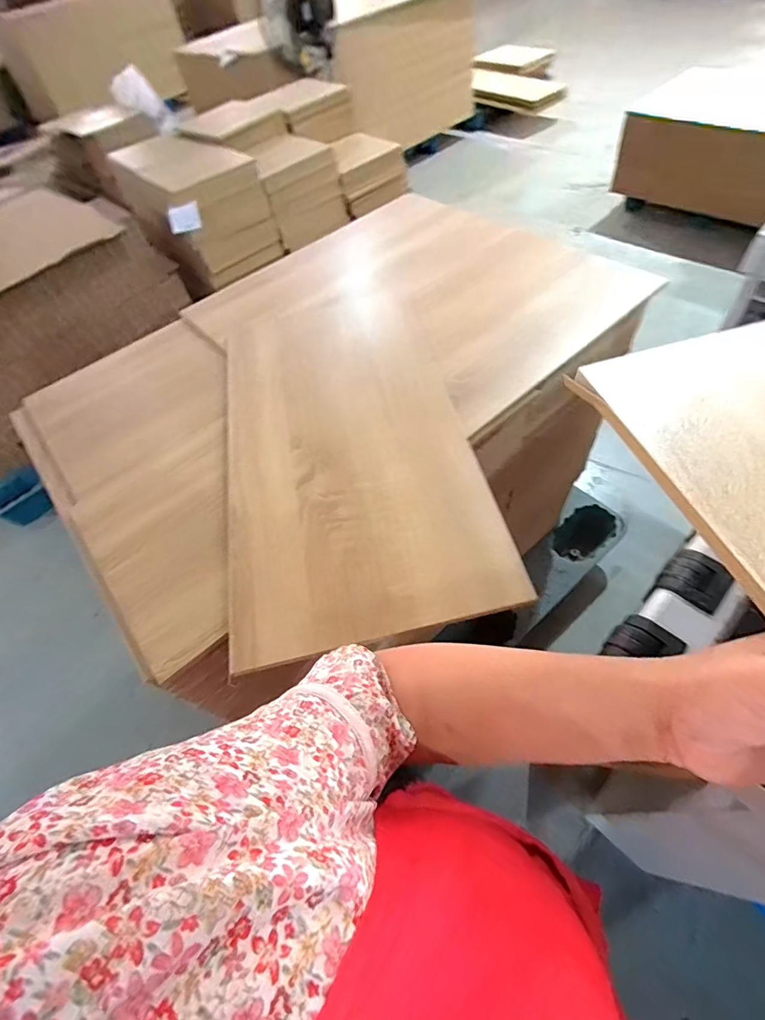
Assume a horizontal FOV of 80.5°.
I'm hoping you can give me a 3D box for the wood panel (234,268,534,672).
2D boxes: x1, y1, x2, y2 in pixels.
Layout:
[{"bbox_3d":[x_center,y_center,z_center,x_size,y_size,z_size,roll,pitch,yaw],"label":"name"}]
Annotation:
[{"bbox_3d":[-0.064,-0.141,0.692,0.340,0.010,0.709,-13,55,0],"label":"wood panel"}]

